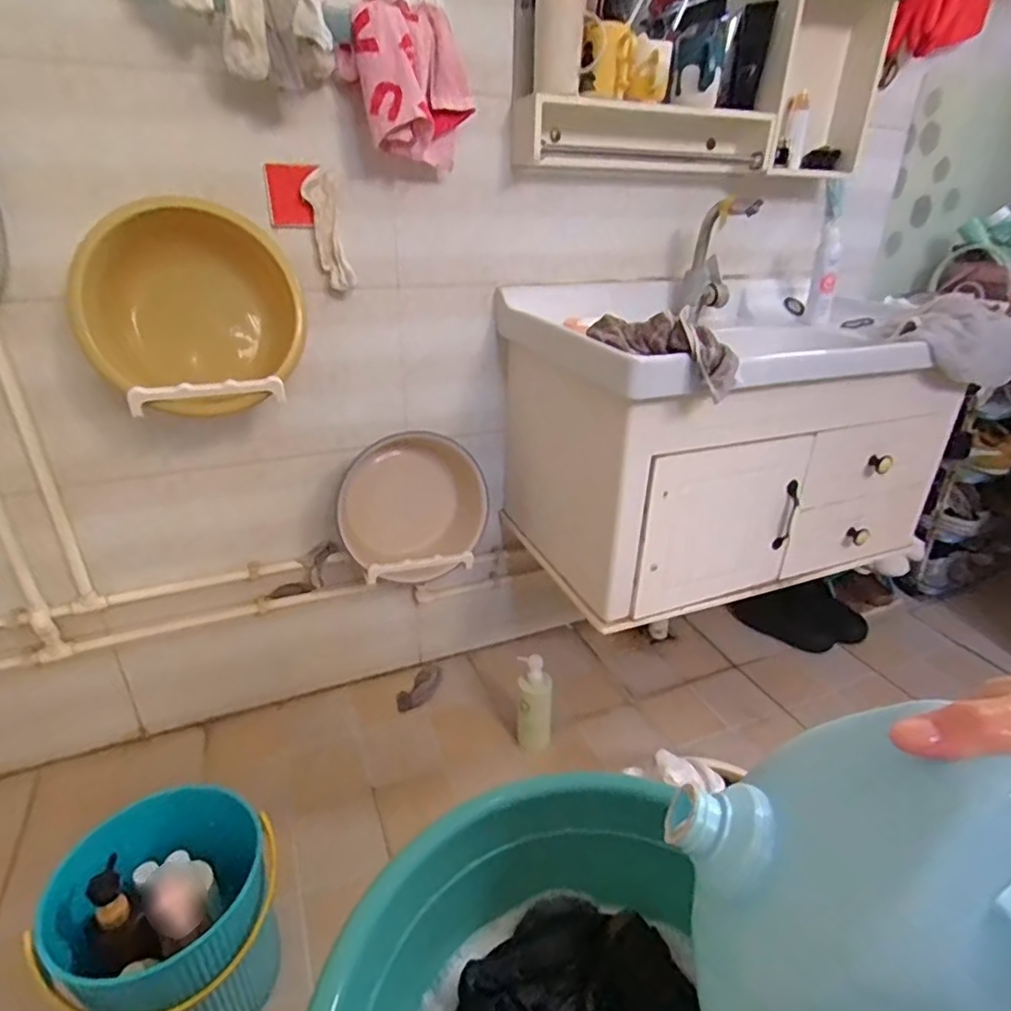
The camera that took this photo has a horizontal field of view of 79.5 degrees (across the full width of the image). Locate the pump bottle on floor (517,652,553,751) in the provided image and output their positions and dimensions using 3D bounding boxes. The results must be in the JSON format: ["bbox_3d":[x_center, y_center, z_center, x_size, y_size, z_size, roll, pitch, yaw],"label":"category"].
[{"bbox_3d":[0.060,0.408,1.243,0.071,0.206,0.070,3,28,4],"label":"pump bottle on floor"}]

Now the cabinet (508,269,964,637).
[{"bbox_3d":[0.420,-0.151,1.196,0.746,0.475,0.470,-11,30,-22],"label":"cabinet"}]

